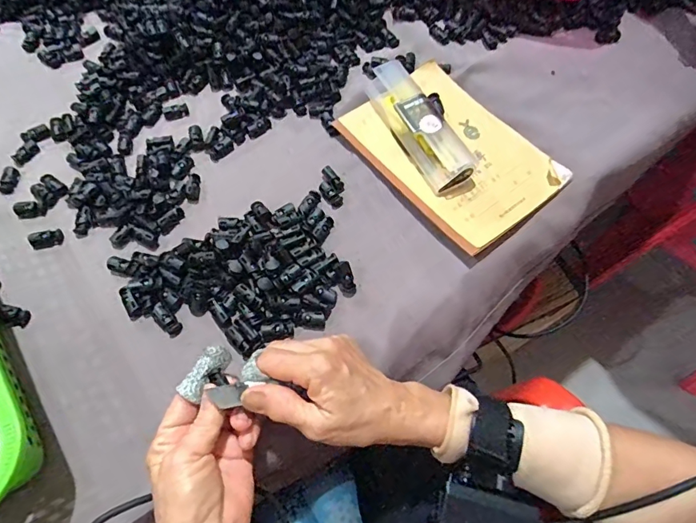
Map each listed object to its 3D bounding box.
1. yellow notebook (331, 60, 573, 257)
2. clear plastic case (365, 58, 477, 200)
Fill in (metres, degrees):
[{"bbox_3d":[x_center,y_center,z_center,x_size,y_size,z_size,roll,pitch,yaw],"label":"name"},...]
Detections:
[{"bbox_3d":[0.103,-0.118,0.451,0.142,0.018,0.208,-36,70,-16],"label":"yellow notebook"},{"bbox_3d":[0.072,-0.140,0.446,0.043,0.036,0.163,-25,67,-12],"label":"clear plastic case"}]

